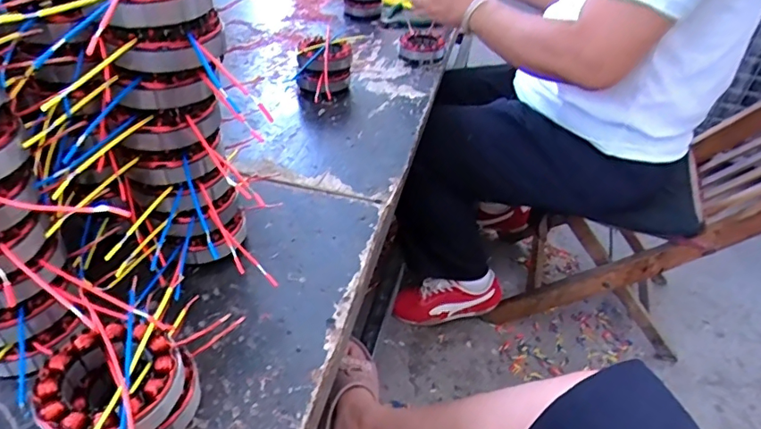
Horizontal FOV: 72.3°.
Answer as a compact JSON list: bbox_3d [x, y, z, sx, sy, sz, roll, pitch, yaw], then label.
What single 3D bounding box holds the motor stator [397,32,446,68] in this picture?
[{"bbox_3d":[0.076,-0.307,0.964,0.085,0.039,0.088,10,38,3],"label":"motor stator"}]

